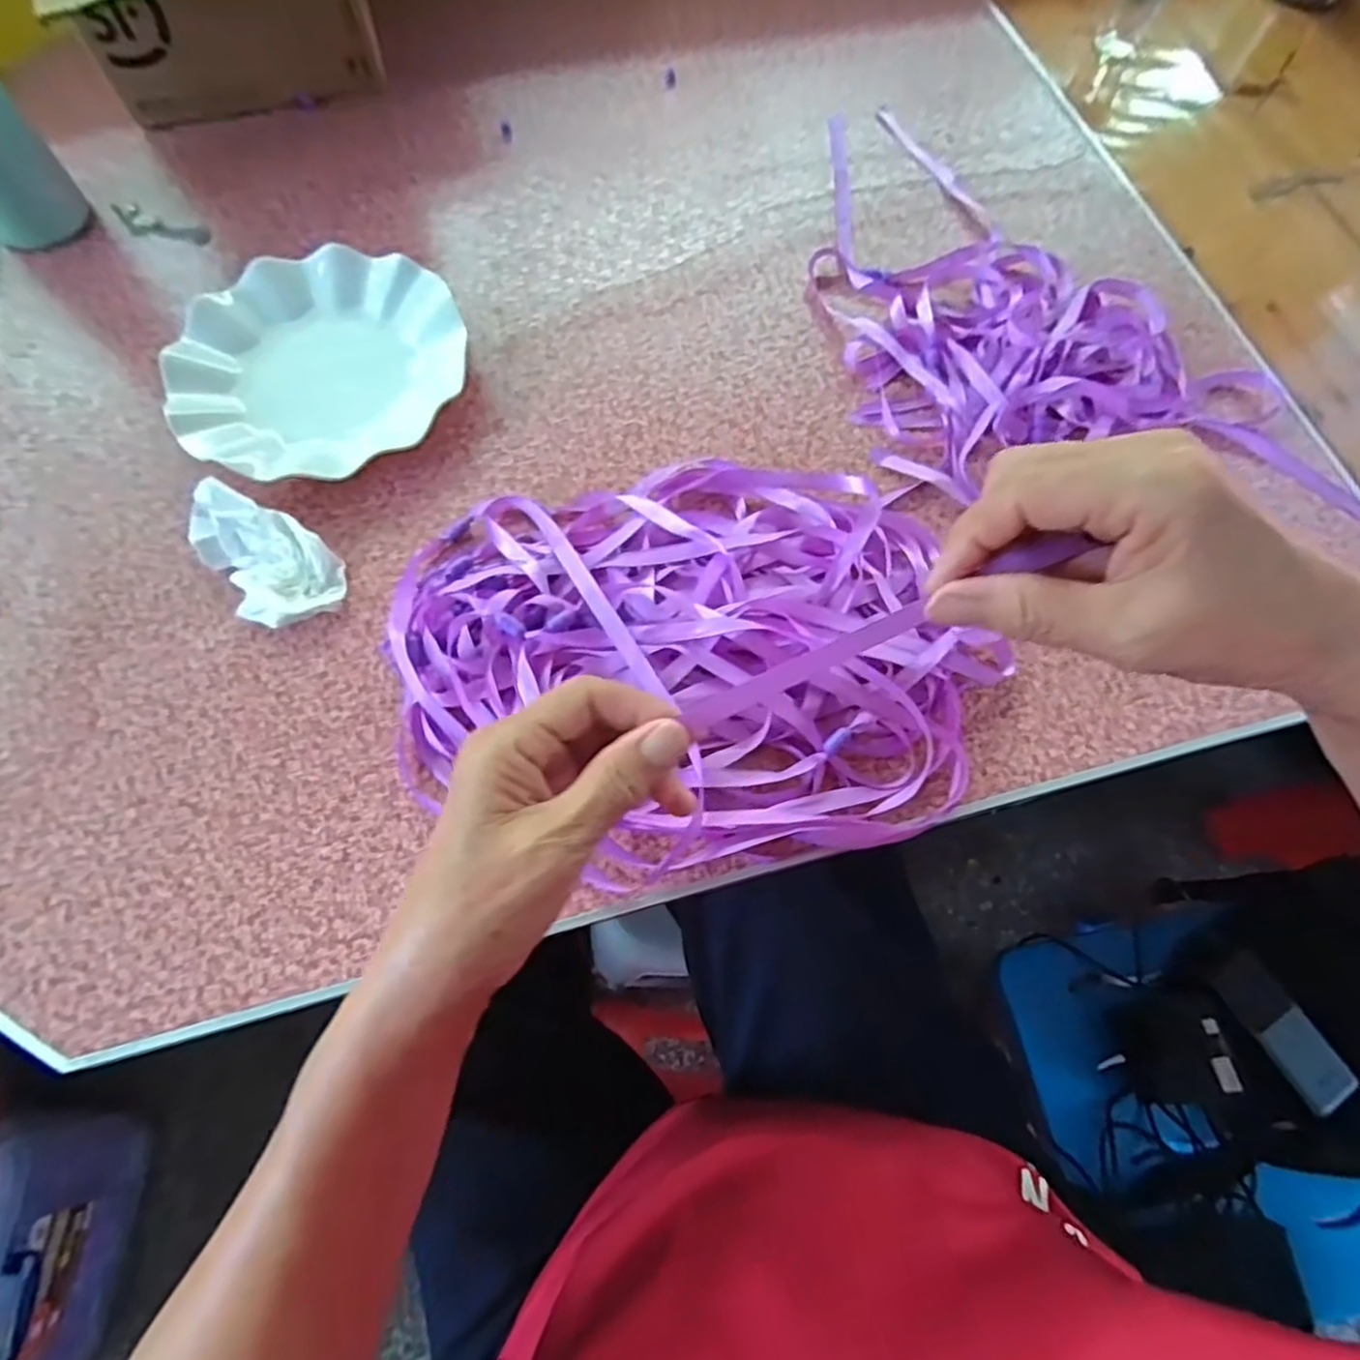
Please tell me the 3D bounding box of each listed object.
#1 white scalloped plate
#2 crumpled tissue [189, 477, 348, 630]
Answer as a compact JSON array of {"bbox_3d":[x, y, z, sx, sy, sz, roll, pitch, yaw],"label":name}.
[{"bbox_3d":[-0.233,-0.205,0.475,0.178,0.024,0.174,1,68,-1],"label":"white scalloped plate"},{"bbox_3d":[-0.245,-0.075,0.423,0.098,0.026,0.057,41,72,14],"label":"crumpled tissue"}]

